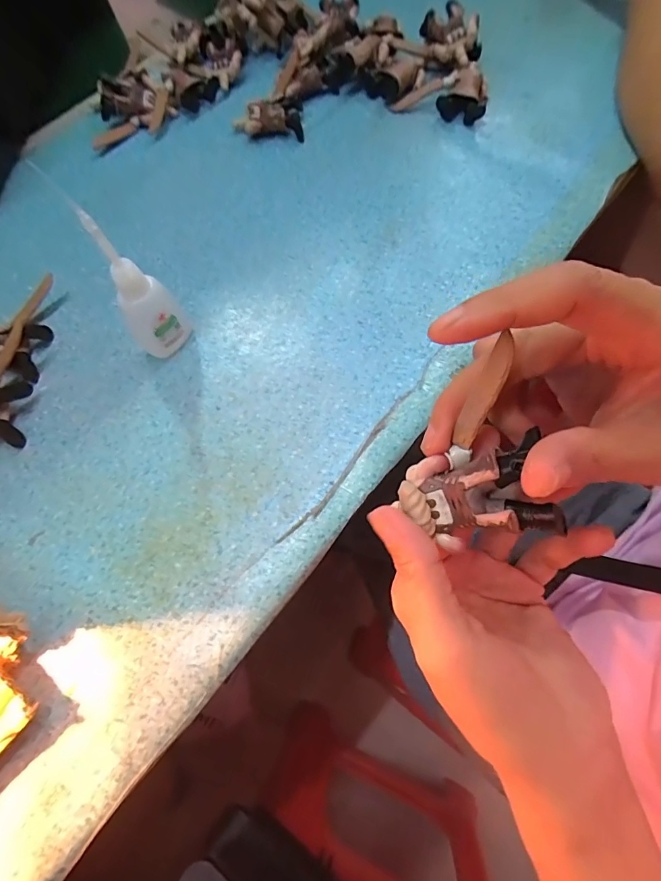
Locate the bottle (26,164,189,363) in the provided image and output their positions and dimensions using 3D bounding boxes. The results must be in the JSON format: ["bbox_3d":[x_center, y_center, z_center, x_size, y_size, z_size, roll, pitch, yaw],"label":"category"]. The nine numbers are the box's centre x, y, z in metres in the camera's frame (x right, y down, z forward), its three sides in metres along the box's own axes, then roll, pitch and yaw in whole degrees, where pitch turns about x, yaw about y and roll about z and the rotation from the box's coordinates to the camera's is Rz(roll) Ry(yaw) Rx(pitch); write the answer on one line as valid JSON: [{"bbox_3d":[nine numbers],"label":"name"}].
[{"bbox_3d":[-0.111,-0.091,0.234,0.033,0.107,0.032,-27,69,-9],"label":"bottle"}]

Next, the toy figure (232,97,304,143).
[{"bbox_3d":[-0.053,-0.270,0.353,0.058,0.020,0.031,-2,68,1],"label":"toy figure"}]

